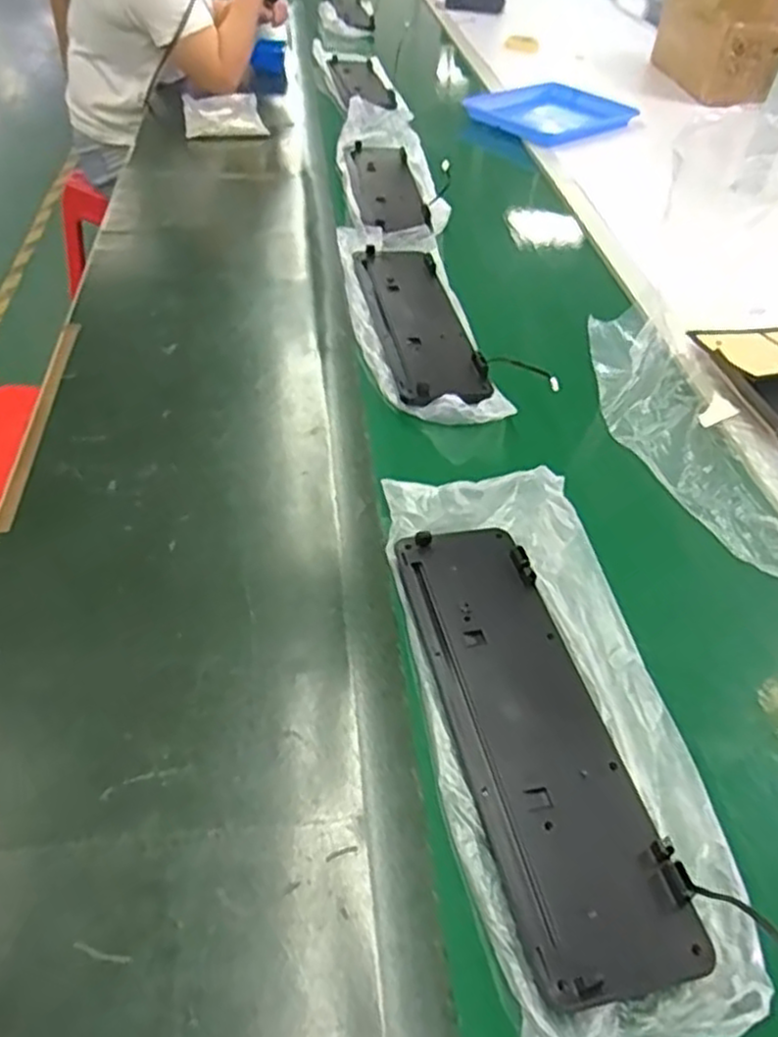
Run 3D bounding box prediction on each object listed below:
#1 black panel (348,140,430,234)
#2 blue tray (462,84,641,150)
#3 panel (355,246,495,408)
[{"bbox_3d":[-0.007,-0.558,1.225,0.103,0.015,0.360,-2,46,-8],"label":"black panel"},{"bbox_3d":[0.338,-0.867,1.585,0.335,0.049,0.244,-29,55,-29],"label":"blue tray"},{"bbox_3d":[0.036,-0.249,0.921,0.106,0.026,0.374,-5,46,-10],"label":"panel"}]

